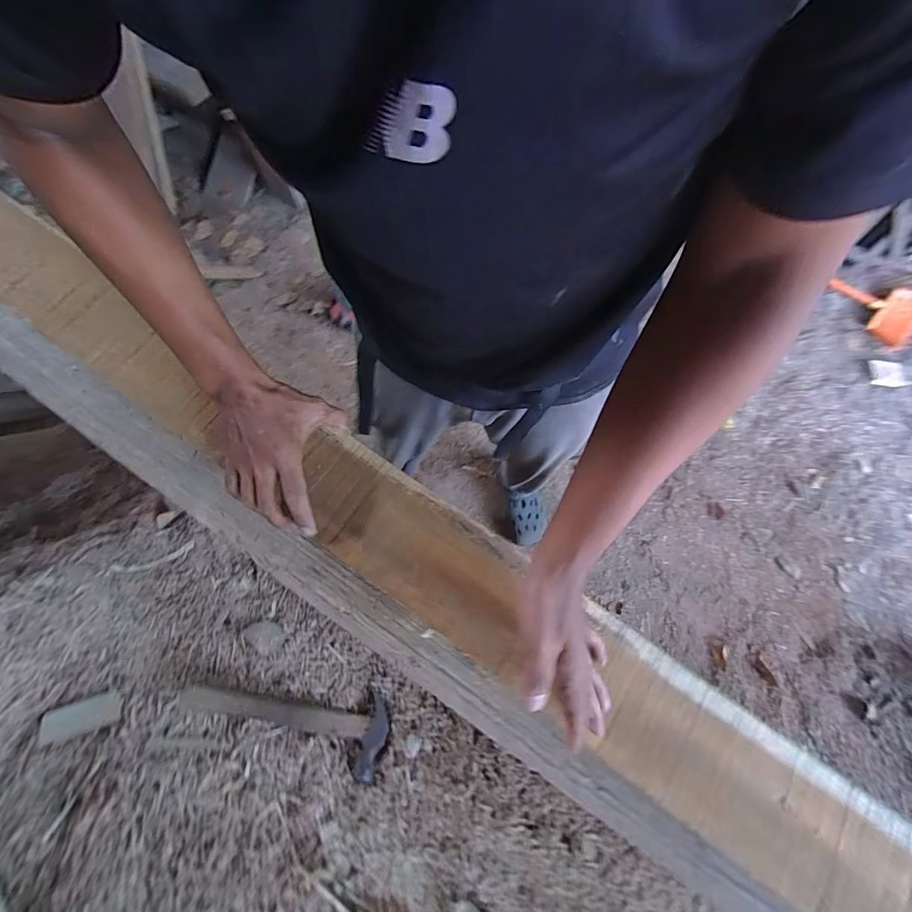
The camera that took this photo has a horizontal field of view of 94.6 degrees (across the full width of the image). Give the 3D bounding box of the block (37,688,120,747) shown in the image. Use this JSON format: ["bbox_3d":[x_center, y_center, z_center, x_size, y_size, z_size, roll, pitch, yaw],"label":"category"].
[{"bbox_3d":[-0.479,0.332,0.537,0.096,0.009,0.040,-17,72,-5],"label":"block"}]

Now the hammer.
[{"bbox_3d":[-0.228,0.342,0.560,0.271,0.027,0.086,13,72,5],"label":"hammer"}]

